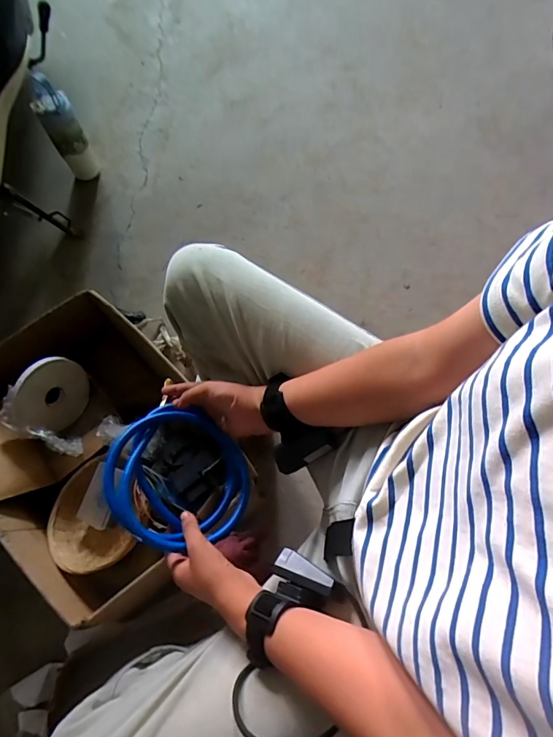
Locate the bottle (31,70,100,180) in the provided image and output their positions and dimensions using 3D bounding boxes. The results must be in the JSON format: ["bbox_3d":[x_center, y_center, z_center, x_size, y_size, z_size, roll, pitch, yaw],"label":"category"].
[{"bbox_3d":[-0.582,-0.652,1.174,0.090,0.277,0.086,-32,70,-12],"label":"bottle"}]

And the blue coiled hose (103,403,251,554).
[{"bbox_3d":[-0.118,0.135,0.526,0.173,0.076,0.158,-1,67,1],"label":"blue coiled hose"}]

